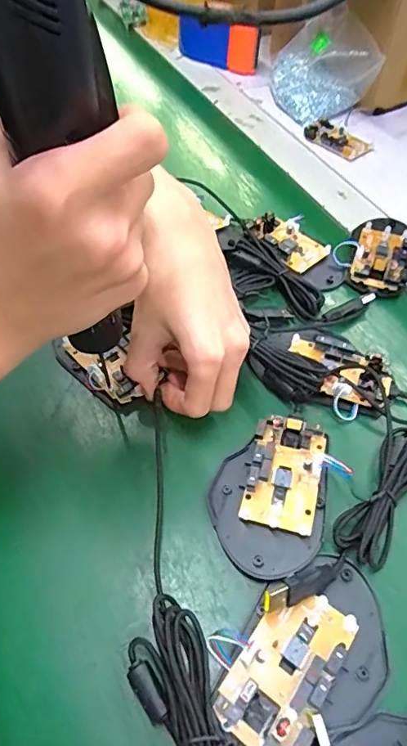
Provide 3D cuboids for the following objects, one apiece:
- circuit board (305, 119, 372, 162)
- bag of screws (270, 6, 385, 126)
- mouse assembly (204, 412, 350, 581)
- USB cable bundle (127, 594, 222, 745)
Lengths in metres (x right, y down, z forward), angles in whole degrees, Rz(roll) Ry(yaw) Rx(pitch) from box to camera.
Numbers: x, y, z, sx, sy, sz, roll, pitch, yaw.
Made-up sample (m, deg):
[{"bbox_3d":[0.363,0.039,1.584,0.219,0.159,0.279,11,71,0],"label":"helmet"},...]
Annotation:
[{"bbox_3d":[0.157,-0.277,0.575,0.079,0.014,0.042,34,61,23],"label":"circuit board"},{"bbox_3d":[0.145,-0.385,0.598,0.101,0.104,0.127,-8,54,-5],"label":"bag of screws"},{"bbox_3d":[0.046,0.074,0.309,0.073,0.019,0.100,28,59,19],"label":"mouse assembly"},{"bbox_3d":[0.003,0.195,0.219,0.038,0.022,0.171,-17,56,-11],"label":"USB cable bundle"}]

